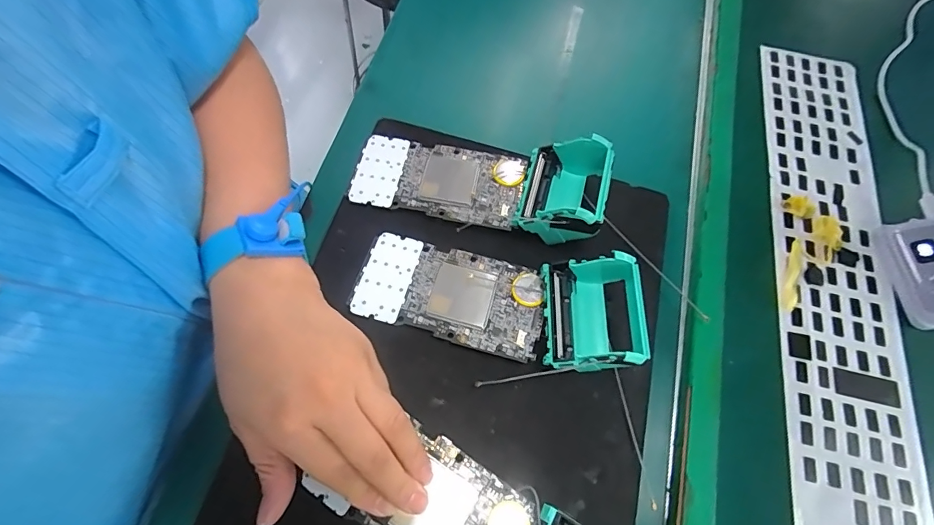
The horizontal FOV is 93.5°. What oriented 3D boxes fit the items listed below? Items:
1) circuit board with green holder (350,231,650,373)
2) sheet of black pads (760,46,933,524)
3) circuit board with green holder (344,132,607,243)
[{"bbox_3d":[0.019,0.022,0.285,0.184,0.046,0.069,12,69,2],"label":"circuit board with green holder"},{"bbox_3d":[0.269,0.027,0.317,0.090,0.006,0.459,10,69,2],"label":"sheet of black pads"},{"bbox_3d":[0.009,-0.065,0.318,0.186,0.040,0.069,12,69,2],"label":"circuit board with green holder"}]

